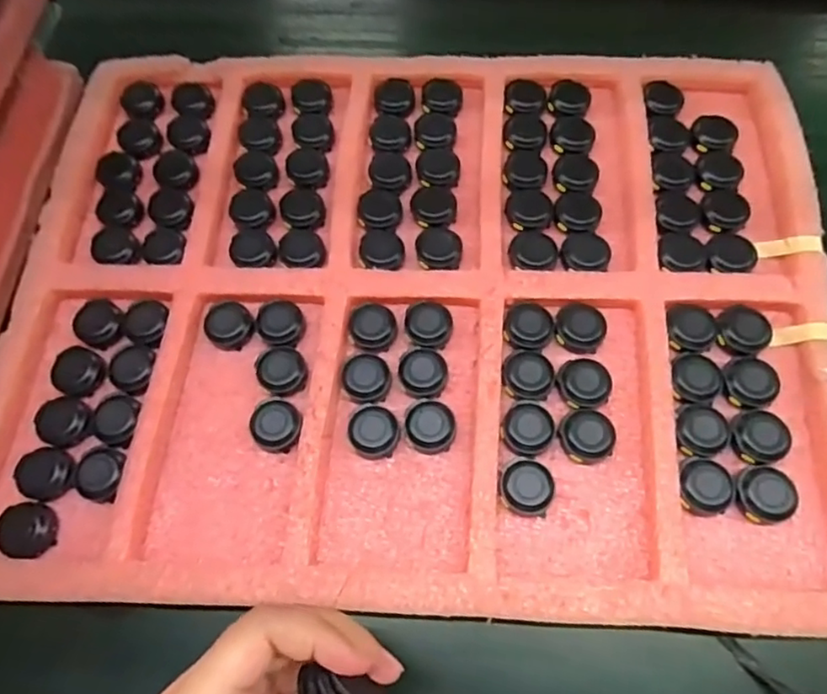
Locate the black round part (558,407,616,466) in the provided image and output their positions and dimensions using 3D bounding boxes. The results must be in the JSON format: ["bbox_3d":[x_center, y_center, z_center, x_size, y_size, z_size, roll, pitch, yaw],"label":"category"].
[{"bbox_3d":[0.099,0.049,0.345,0.030,0.013,0.030,-1,64,2],"label":"black round part"}]

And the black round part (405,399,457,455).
[{"bbox_3d":[0.010,0.045,0.351,0.028,0.011,0.029,-1,64,2],"label":"black round part"}]

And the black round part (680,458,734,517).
[{"bbox_3d":[0.157,0.075,0.331,0.027,0.011,0.031,7,65,6],"label":"black round part"}]

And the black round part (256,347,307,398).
[{"bbox_3d":[-0.079,0.013,0.366,0.029,0.011,0.032,-32,67,-12],"label":"black round part"}]

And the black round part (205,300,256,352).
[{"bbox_3d":[-0.114,-0.013,0.379,0.029,0.009,0.029,-1,64,2],"label":"black round part"}]

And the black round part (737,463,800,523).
[{"bbox_3d":[0.188,0.079,0.328,0.029,0.012,0.029,-1,64,2],"label":"black round part"}]

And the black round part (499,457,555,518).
[{"bbox_3d":[0.062,0.076,0.335,0.028,0.013,0.029,-1,64,2],"label":"black round part"}]

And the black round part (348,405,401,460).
[{"bbox_3d":[-0.022,0.049,0.351,0.028,0.012,0.029,-1,64,2],"label":"black round part"}]

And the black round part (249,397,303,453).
[{"bbox_3d":[-0.080,0.045,0.354,0.029,0.010,0.030,-1,64,2],"label":"black round part"}]

